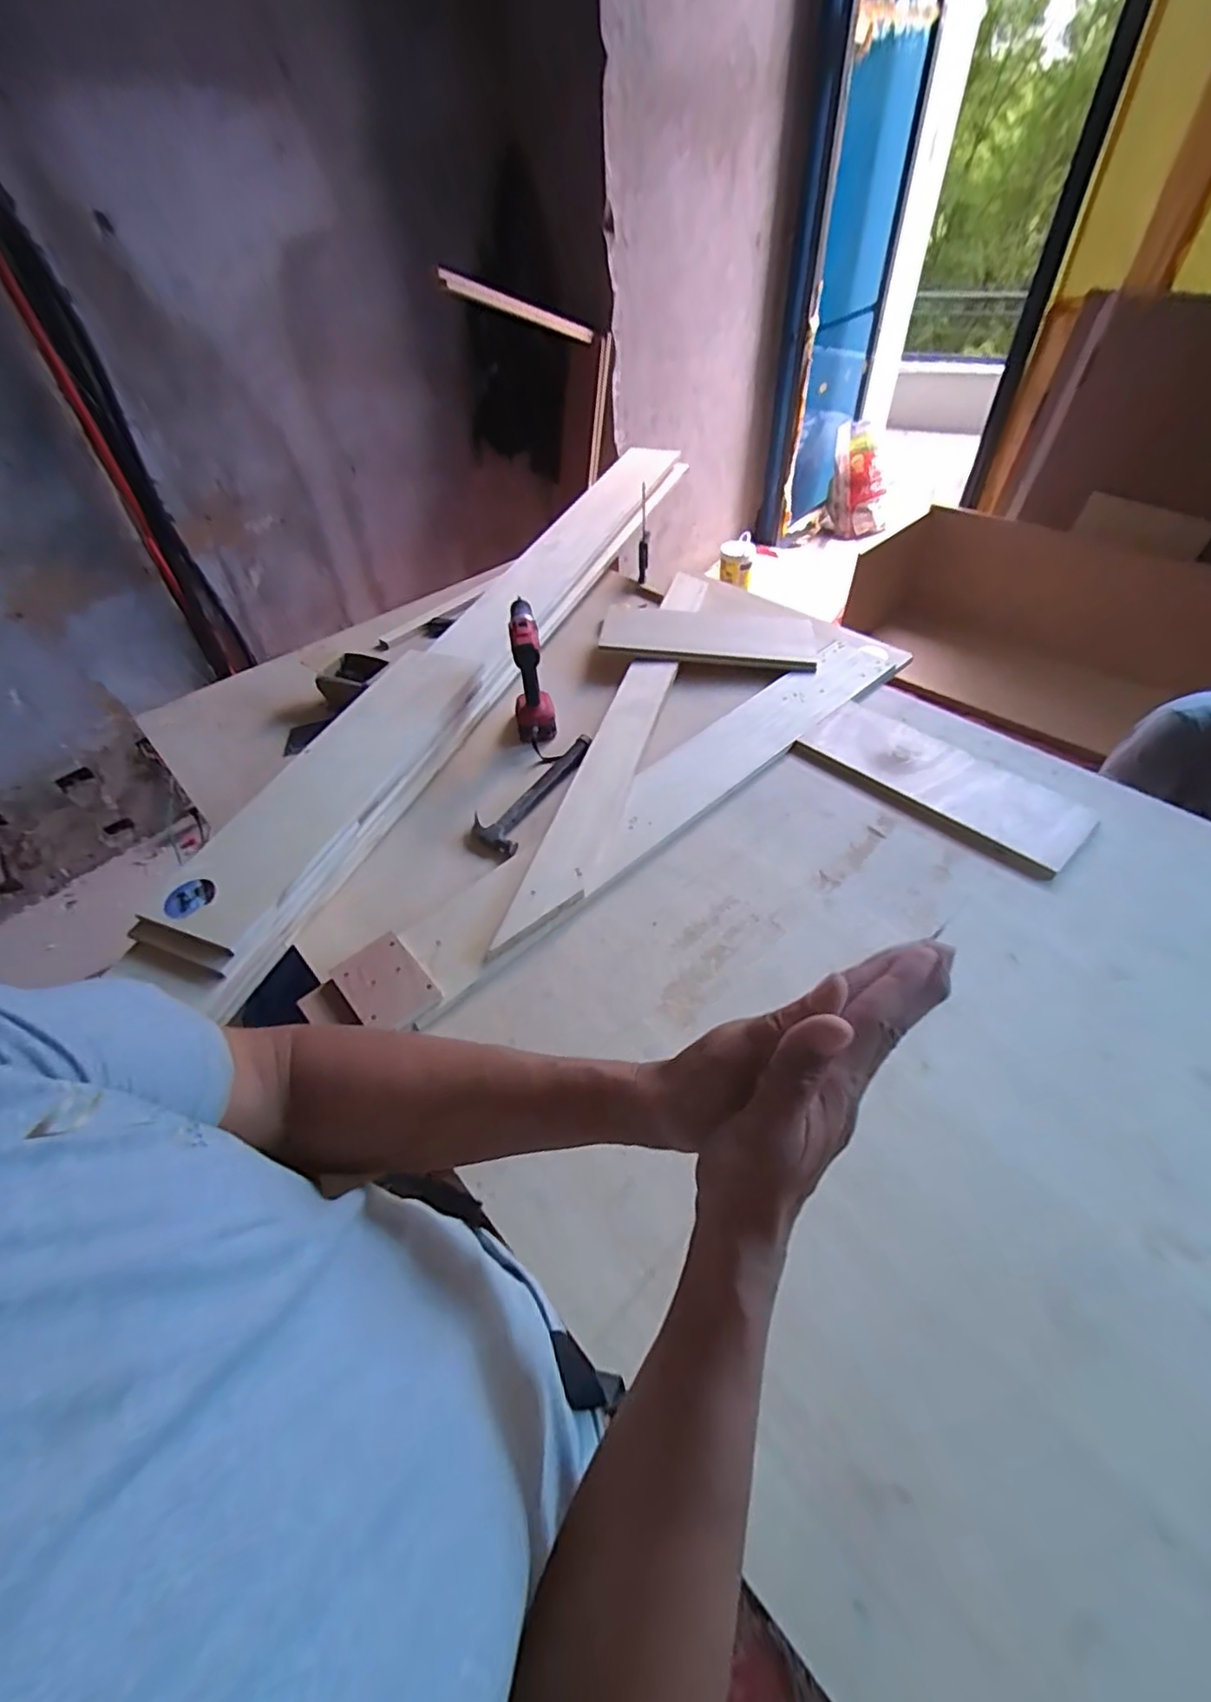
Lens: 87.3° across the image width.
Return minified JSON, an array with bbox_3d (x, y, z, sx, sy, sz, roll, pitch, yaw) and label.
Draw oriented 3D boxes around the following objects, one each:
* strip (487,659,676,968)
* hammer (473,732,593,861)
[{"bbox_3d":[-0.005,-0.128,1.144,0.116,0.024,0.753,11,49,13],"label":"strip"},{"bbox_3d":[-0.141,-0.117,1.170,0.108,0.025,0.309,17,51,19],"label":"hammer"}]

